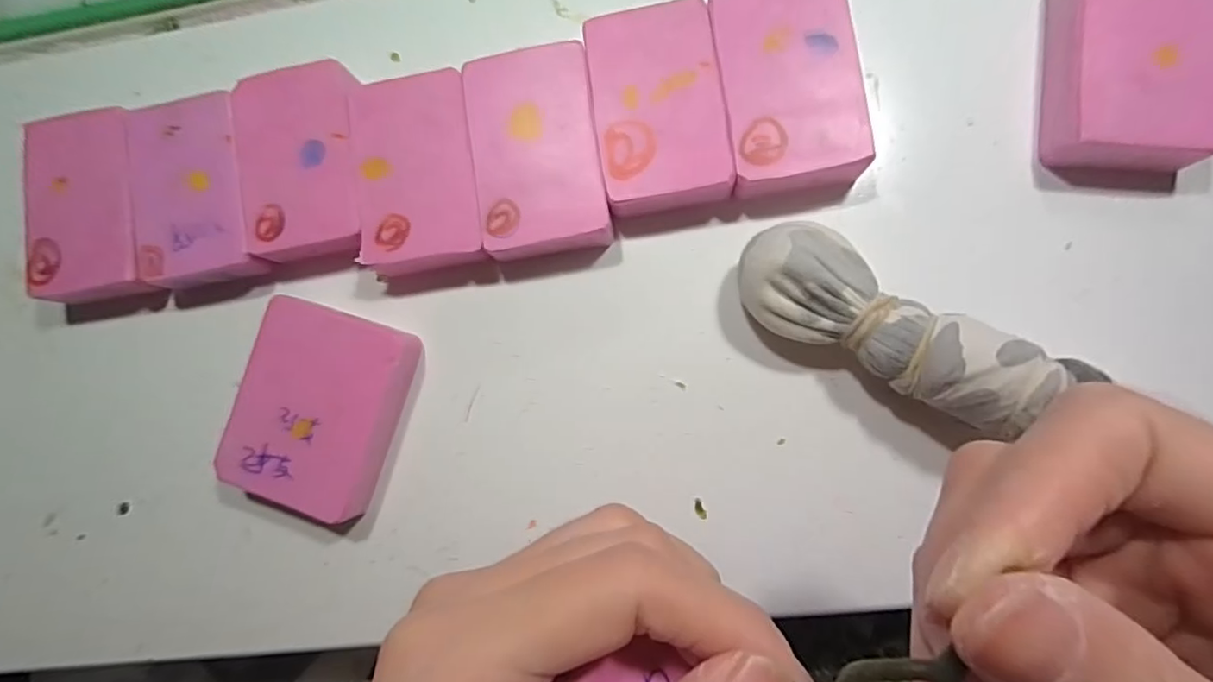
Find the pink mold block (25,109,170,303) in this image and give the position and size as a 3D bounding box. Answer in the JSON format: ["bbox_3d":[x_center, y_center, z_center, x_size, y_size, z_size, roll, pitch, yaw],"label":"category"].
[{"bbox_3d":[-0.200,-0.051,0.224,0.045,0.022,0.071,-9,85,6],"label":"pink mold block"}]

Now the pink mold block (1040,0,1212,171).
[{"bbox_3d":[0.170,-0.090,0.183,0.046,0.022,0.073,4,87,7],"label":"pink mold block"}]

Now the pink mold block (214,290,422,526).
[{"bbox_3d":[-0.104,0.024,0.207,0.054,0.018,0.069,15,88,7],"label":"pink mold block"}]

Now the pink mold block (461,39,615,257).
[{"bbox_3d":[-0.024,-0.066,0.204,0.043,0.022,0.072,-10,85,6],"label":"pink mold block"}]

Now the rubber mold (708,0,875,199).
[{"bbox_3d":[0.062,-0.087,0.197,0.044,0.020,0.072,-8,86,6],"label":"rubber mold"}]

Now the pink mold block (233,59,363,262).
[{"bbox_3d":[-0.113,-0.067,0.215,0.045,0.020,0.070,-5,86,6],"label":"pink mold block"}]

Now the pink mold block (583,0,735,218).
[{"bbox_3d":[0.018,-0.080,0.201,0.043,0.020,0.071,-8,86,6],"label":"pink mold block"}]

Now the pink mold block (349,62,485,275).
[{"bbox_3d":[-0.068,-0.060,0.209,0.043,0.019,0.070,-8,86,6],"label":"pink mold block"}]

